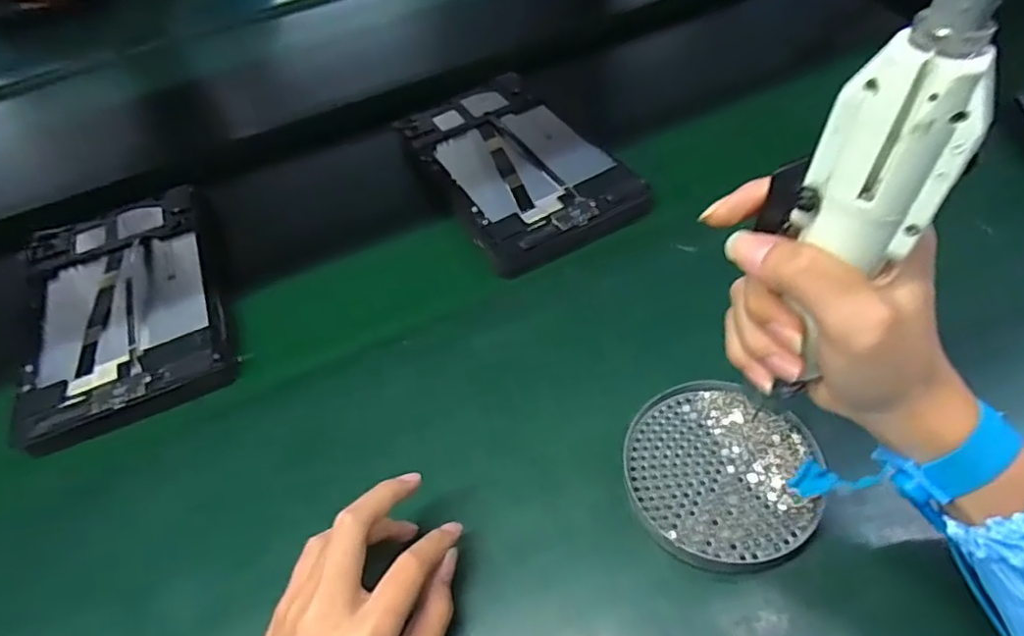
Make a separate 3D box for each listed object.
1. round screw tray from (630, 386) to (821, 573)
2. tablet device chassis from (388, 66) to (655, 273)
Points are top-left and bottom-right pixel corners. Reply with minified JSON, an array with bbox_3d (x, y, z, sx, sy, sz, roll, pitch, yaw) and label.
[{"bbox_3d":[0.126,0.094,0.371,0.106,0.024,0.114,-5,48,6],"label":"round screw tray"},{"bbox_3d":[-0.003,-0.152,0.570,0.154,0.011,0.261,-28,56,-15],"label":"tablet device chassis"}]

